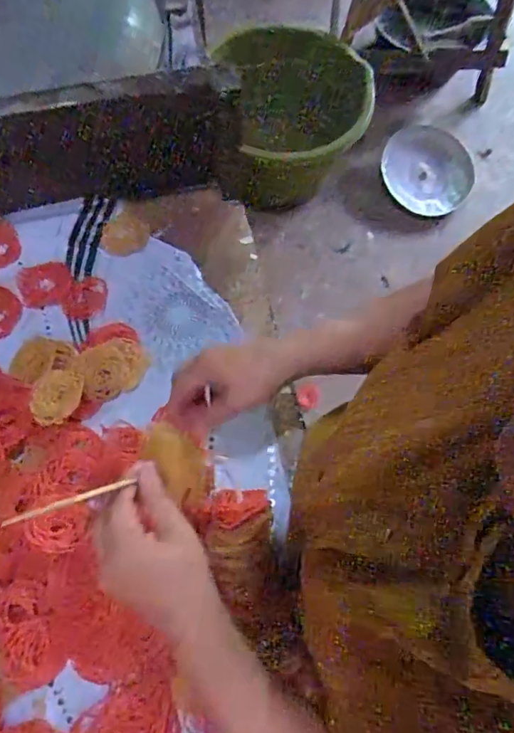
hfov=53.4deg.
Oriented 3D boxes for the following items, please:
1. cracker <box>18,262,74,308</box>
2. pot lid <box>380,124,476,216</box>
[{"bbox_3d":[-0.278,-0.108,0.669,0.070,0.007,0.066,1,69,-3],"label":"cracker"},{"bbox_3d":[0.553,-0.637,1.654,0.290,0.029,0.281,0,84,-1],"label":"pot lid"}]

